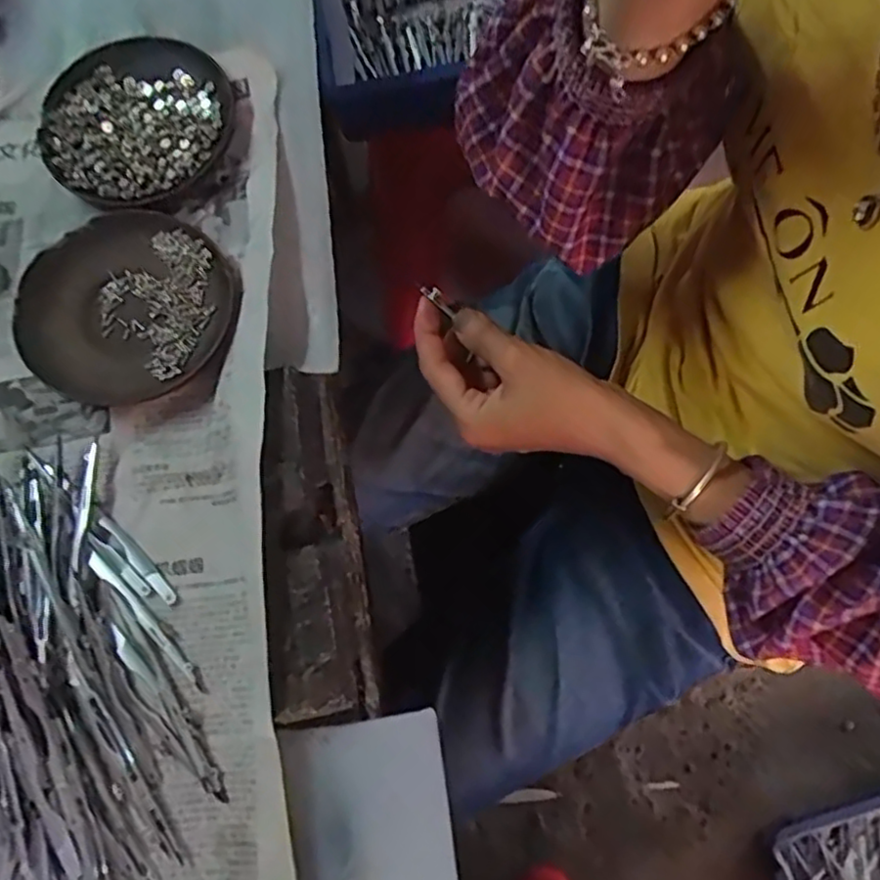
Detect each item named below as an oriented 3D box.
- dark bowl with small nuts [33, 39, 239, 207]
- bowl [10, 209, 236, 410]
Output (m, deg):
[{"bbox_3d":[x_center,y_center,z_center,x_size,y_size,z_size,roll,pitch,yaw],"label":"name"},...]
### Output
[{"bbox_3d":[-0.185,-0.187,0.412,0.113,0.036,0.104,0,74,1],"label":"dark bowl with small nuts"},{"bbox_3d":[-0.173,-0.074,0.382,0.111,0.029,0.106,0,74,1],"label":"bowl"}]

